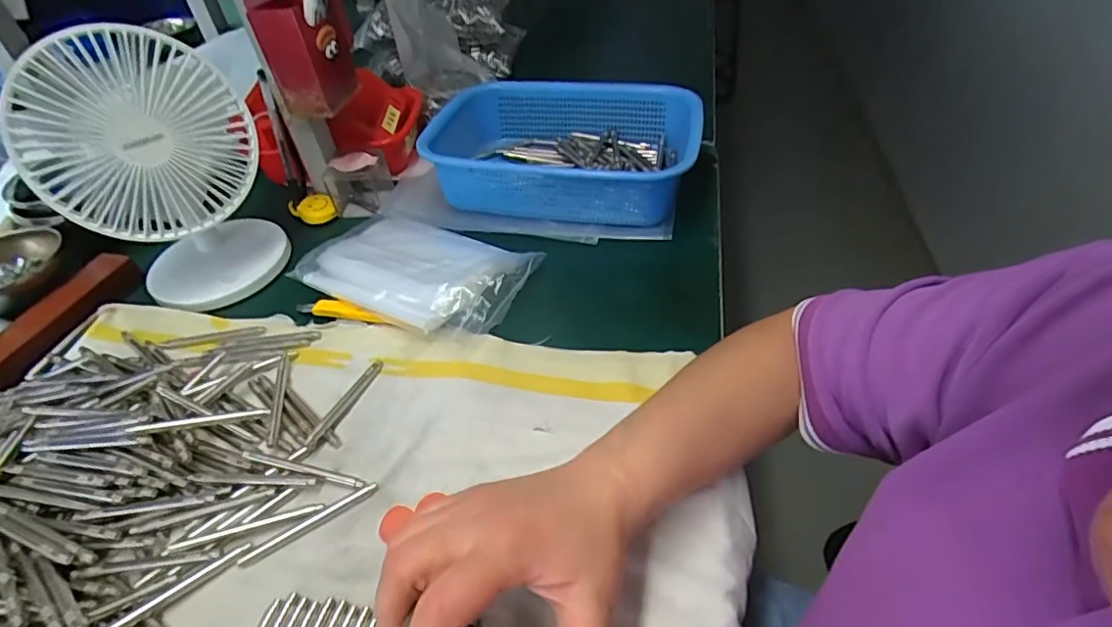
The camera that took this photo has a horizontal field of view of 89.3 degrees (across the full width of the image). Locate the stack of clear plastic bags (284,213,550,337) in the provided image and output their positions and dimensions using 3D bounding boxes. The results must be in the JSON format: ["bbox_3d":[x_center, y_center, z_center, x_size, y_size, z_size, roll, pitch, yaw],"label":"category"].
[{"bbox_3d":[-0.129,-0.046,0.533,0.208,0.037,0.125,19,49,24],"label":"stack of clear plastic bags"}]

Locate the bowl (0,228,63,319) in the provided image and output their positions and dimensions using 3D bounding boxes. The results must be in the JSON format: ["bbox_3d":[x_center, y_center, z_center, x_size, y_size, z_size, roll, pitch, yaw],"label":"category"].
[{"bbox_3d":[-0.558,-0.046,0.573,0.099,0.040,0.107,30,54,32],"label":"bowl"}]

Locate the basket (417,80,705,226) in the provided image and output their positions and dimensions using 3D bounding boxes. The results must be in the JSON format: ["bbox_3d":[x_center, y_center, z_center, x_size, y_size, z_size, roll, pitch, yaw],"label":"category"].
[{"bbox_3d":[0.010,-0.179,0.623,0.280,0.074,0.206,10,46,17],"label":"basket"}]

